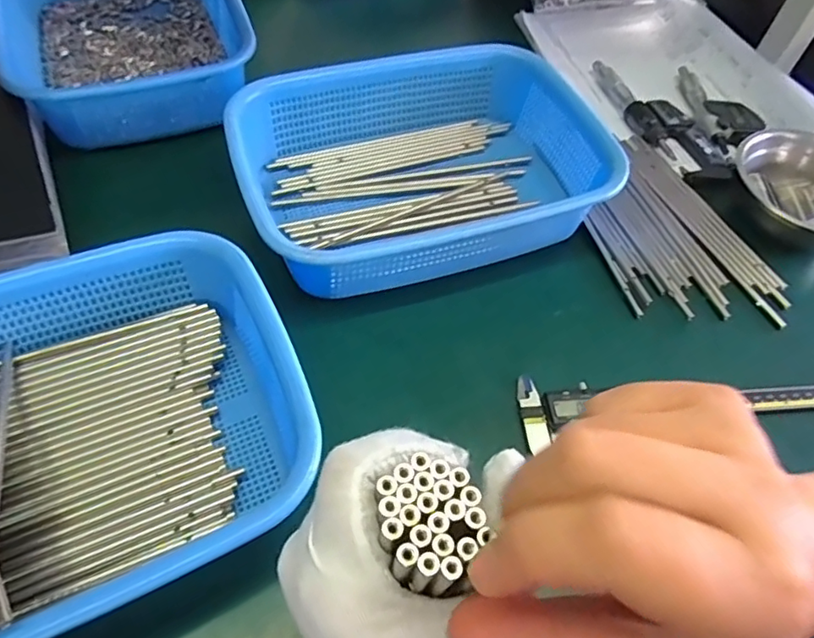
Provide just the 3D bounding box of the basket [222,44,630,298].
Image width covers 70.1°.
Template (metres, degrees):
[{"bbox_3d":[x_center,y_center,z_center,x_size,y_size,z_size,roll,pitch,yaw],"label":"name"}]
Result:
[{"bbox_3d":[0.008,-0.135,0.487,0.290,0.066,0.205,-13,58,-15],"label":"basket"}]

